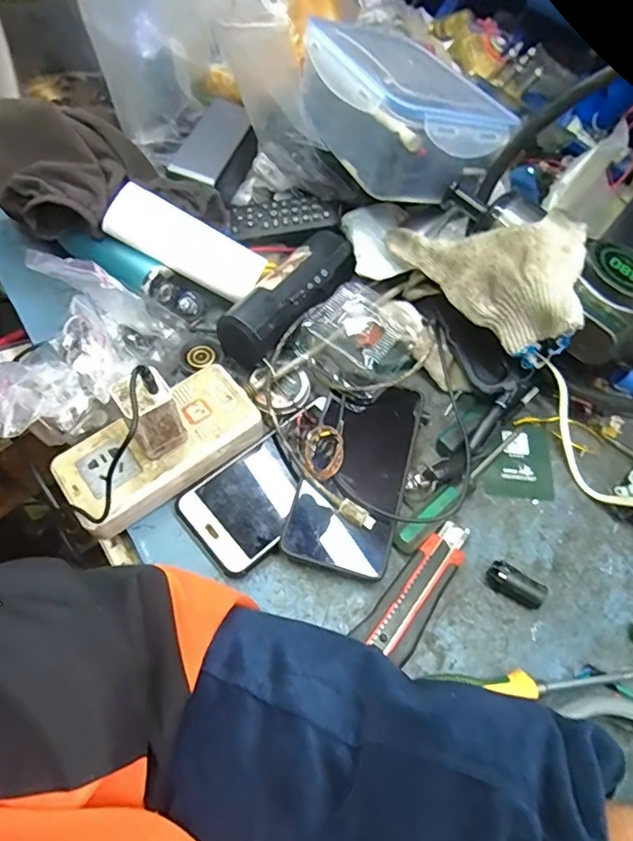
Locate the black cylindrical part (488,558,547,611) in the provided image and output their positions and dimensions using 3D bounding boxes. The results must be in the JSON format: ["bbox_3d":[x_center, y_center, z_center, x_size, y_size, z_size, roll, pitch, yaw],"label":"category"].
[{"bbox_3d":[0.140,0.116,0.376,0.039,0.019,0.016,30,62,15],"label":"black cylindrical part"}]

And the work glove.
[{"bbox_3d":[0.125,-0.115,0.415,0.142,0.063,0.097,12,59,5],"label":"work glove"}]

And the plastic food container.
[{"bbox_3d":[0.070,-0.281,0.469,0.125,0.079,0.191,-16,60,-12],"label":"plastic food container"}]

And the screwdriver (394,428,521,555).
[{"bbox_3d":[0.114,0.048,0.411,0.144,0.021,0.017,-38,67,-23],"label":"screwdriver"}]

